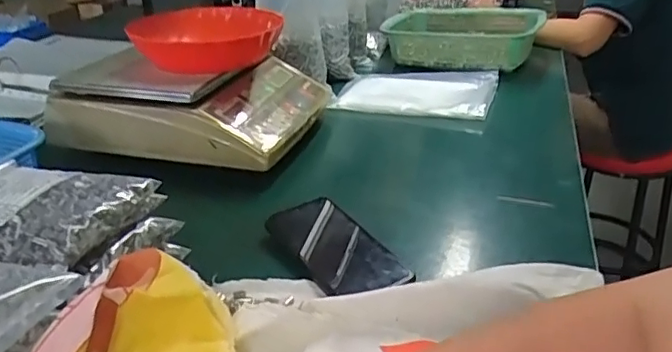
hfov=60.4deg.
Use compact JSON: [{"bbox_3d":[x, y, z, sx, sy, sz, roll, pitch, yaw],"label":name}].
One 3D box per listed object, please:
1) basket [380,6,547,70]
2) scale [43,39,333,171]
[{"bbox_3d":[0.251,-0.286,1.165,0.283,0.086,0.261,10,29,20],"label":"basket"},{"bbox_3d":[-0.203,-0.123,0.847,0.315,0.099,0.315,7,28,13],"label":"scale"}]

